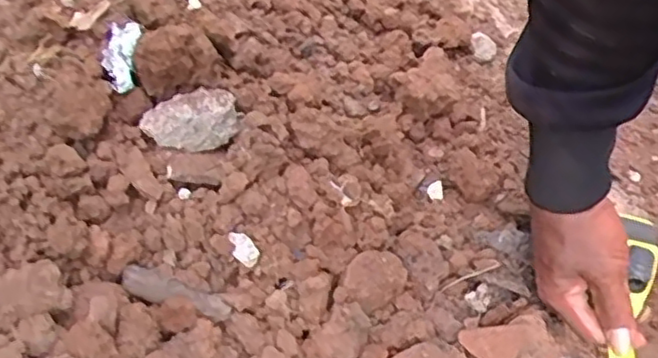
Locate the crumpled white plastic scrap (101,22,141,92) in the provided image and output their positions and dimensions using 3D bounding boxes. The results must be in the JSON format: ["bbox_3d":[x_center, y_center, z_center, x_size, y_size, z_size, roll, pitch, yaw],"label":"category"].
[{"bbox_3d":[-0.143,-0.084,0.449,0.023,0.014,0.050,1,78,1],"label":"crumpled white plastic scrap"}]

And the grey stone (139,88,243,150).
[{"bbox_3d":[-0.091,-0.039,0.441,0.064,0.030,0.027,-13,41,-15],"label":"grey stone"}]

